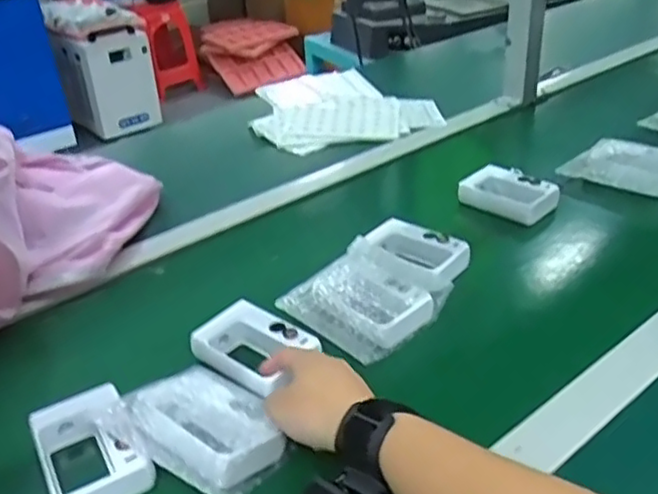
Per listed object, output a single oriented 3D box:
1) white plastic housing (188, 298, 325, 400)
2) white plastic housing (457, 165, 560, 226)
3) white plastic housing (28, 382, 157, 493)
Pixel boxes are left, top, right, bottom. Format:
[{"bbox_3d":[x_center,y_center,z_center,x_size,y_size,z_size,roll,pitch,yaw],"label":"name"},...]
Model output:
[{"bbox_3d":[-0.063,0.083,0.556,0.090,0.026,0.065,19,37,33],"label":"white plastic housing"},{"bbox_3d":[0.210,-0.063,0.769,0.072,0.030,0.103,-27,38,-34],"label":"white plastic housing"},{"bbox_3d":[-0.173,0.145,0.479,0.065,0.029,0.099,-20,34,-25],"label":"white plastic housing"}]

